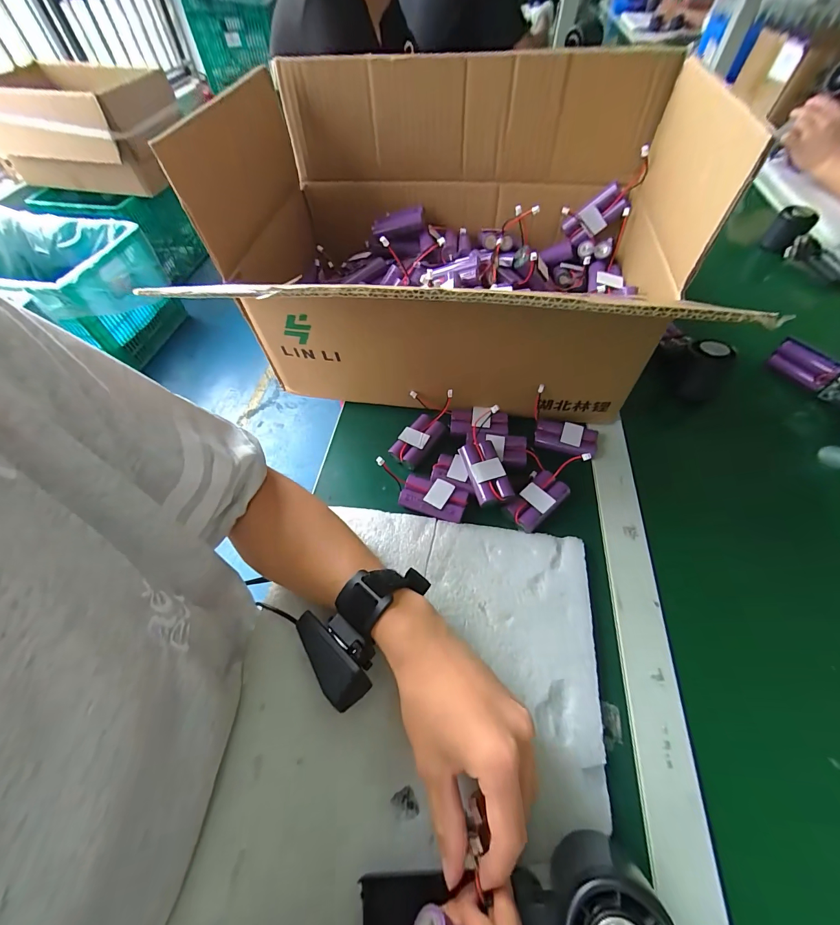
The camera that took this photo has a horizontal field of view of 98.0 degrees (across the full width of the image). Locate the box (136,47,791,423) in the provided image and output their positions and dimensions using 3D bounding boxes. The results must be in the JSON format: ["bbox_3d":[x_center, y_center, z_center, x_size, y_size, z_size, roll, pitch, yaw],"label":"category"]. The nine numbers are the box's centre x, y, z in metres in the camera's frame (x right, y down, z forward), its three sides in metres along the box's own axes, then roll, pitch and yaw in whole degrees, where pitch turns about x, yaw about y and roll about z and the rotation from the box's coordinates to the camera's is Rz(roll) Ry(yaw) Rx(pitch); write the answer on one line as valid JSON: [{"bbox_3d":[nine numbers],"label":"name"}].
[{"bbox_3d":[0.051,-0.241,0.406,0.451,0.251,0.312,9,57,8],"label":"box"}]

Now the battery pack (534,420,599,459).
[{"bbox_3d":[0.164,-0.026,0.414,0.067,0.021,0.037,18,59,13],"label":"battery pack"}]

